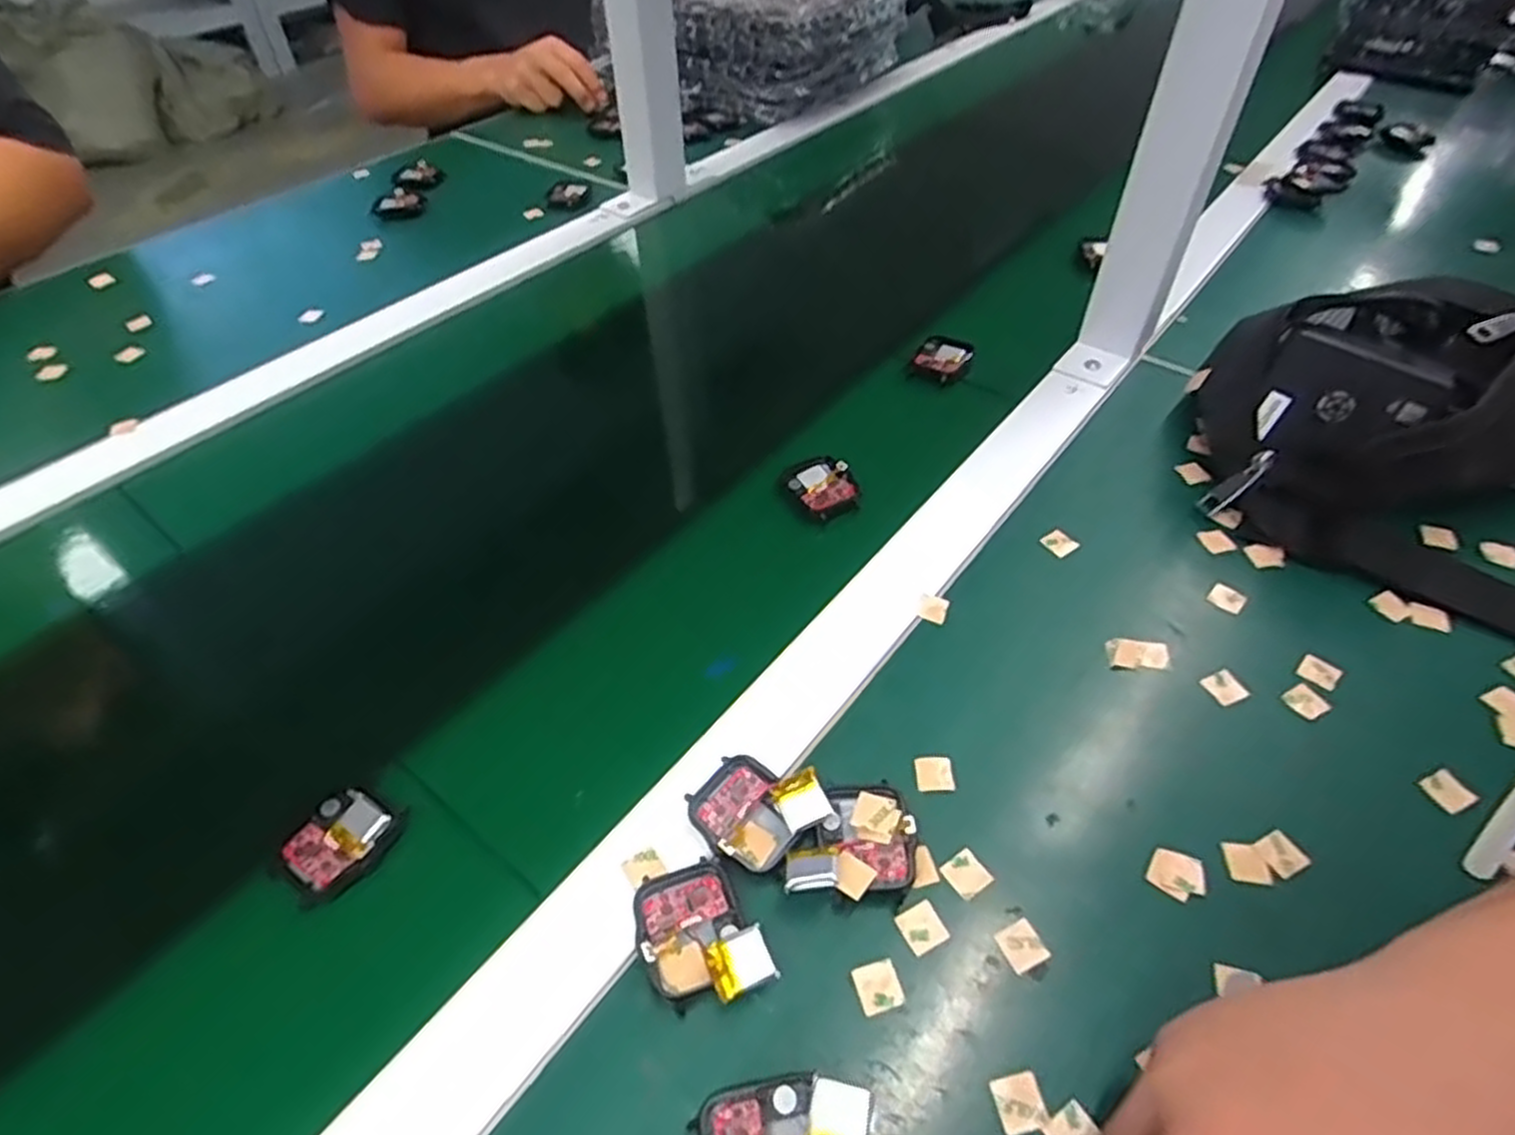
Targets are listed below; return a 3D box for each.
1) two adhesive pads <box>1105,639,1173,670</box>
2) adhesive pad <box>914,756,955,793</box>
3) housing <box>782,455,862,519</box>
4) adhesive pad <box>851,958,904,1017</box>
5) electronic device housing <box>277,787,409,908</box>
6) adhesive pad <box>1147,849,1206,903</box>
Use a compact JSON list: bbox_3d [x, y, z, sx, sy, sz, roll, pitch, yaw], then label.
[{"bbox_3d":[0.183,0.041,0.378,0.030,0.005,0.015,0,49,1],"label":"two adhesive pads"},{"bbox_3d":[0.076,0.088,0.335,0.015,0.004,0.016,-3,49,-1],"label":"adhesive pad"},{"bbox_3d":[0.038,-0.047,0.457,0.037,0.011,0.047,-28,54,-22],"label":"housing"},{"bbox_3d":[0.043,0.149,0.280,0.015,0.004,0.016,-13,50,-9],"label":"adhesive pad"},{"bbox_3d":[-0.168,0.111,0.316,0.037,0.005,0.042,25,54,22],"label":"electronic device housing"},{"bbox_3d":[0.165,0.118,0.307,0.020,0.004,0.020,31,56,25],"label":"adhesive pad"}]

